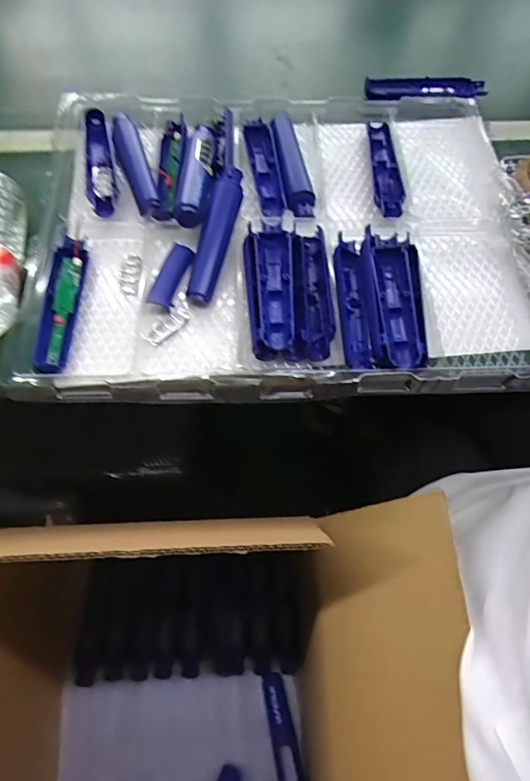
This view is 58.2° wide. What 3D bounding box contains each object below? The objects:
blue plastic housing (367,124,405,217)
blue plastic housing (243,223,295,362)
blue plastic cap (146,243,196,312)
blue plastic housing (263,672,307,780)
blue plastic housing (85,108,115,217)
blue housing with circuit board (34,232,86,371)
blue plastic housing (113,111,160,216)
[{"bbox_3d":[0.152,-0.281,0.600,0.034,0.018,0.156,2,65,-1],"label":"blue plastic housing"},{"bbox_3d":[0.004,-0.108,0.515,0.053,0.030,0.159,2,65,-1],"label":"blue plastic housing"},{"bbox_3d":[-0.105,-0.129,0.533,0.030,0.008,0.081,15,66,5],"label":"blue plastic cap"},{"bbox_3d":[0.030,0.494,0.678,0.038,0.018,0.157,-9,66,-6],"label":"blue plastic housing"},{"bbox_3d":[-0.208,-0.287,0.598,0.030,0.012,0.182,-10,66,-6],"label":"blue plastic housing"},{"bbox_3d":[-0.219,-0.094,0.512,0.029,0.019,0.171,0,65,-2],"label":"blue housing with circuit board"},{"bbox_3d":[-0.166,-0.288,0.594,0.033,0.014,0.168,-16,67,-9],"label":"blue plastic housing"}]

